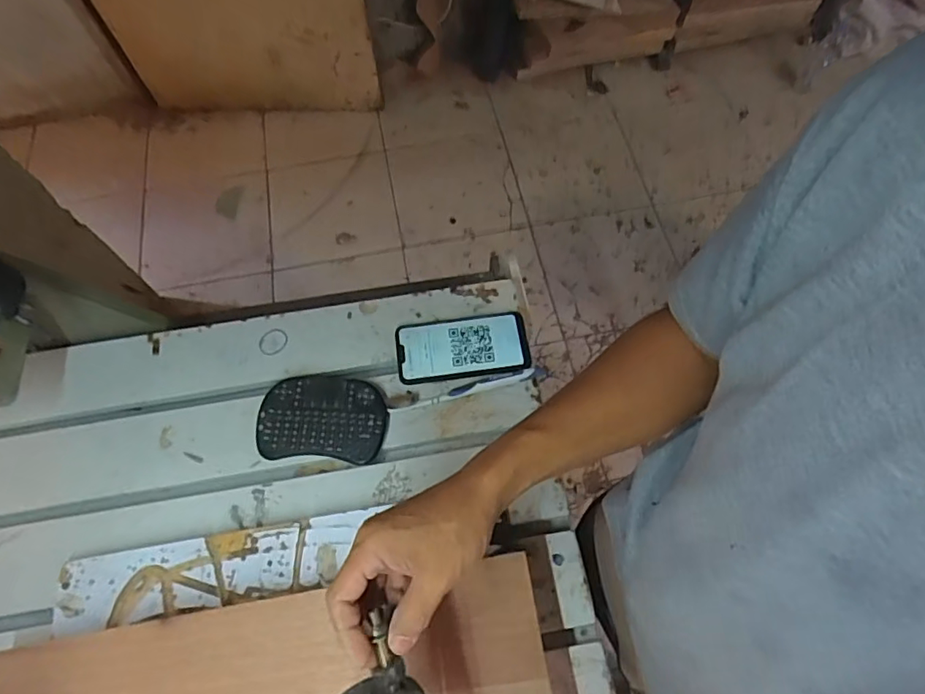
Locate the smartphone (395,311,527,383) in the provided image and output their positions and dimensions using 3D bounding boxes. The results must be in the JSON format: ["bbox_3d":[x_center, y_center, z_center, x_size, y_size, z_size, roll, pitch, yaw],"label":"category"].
[{"bbox_3d":[0.000,-0.001,0.661,0.155,0.017,0.078,-6,65,-2],"label":"smartphone"}]

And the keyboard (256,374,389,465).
[{"bbox_3d":[-0.157,0.080,0.625,0.140,0.025,0.096,2,65,2],"label":"keyboard"}]

